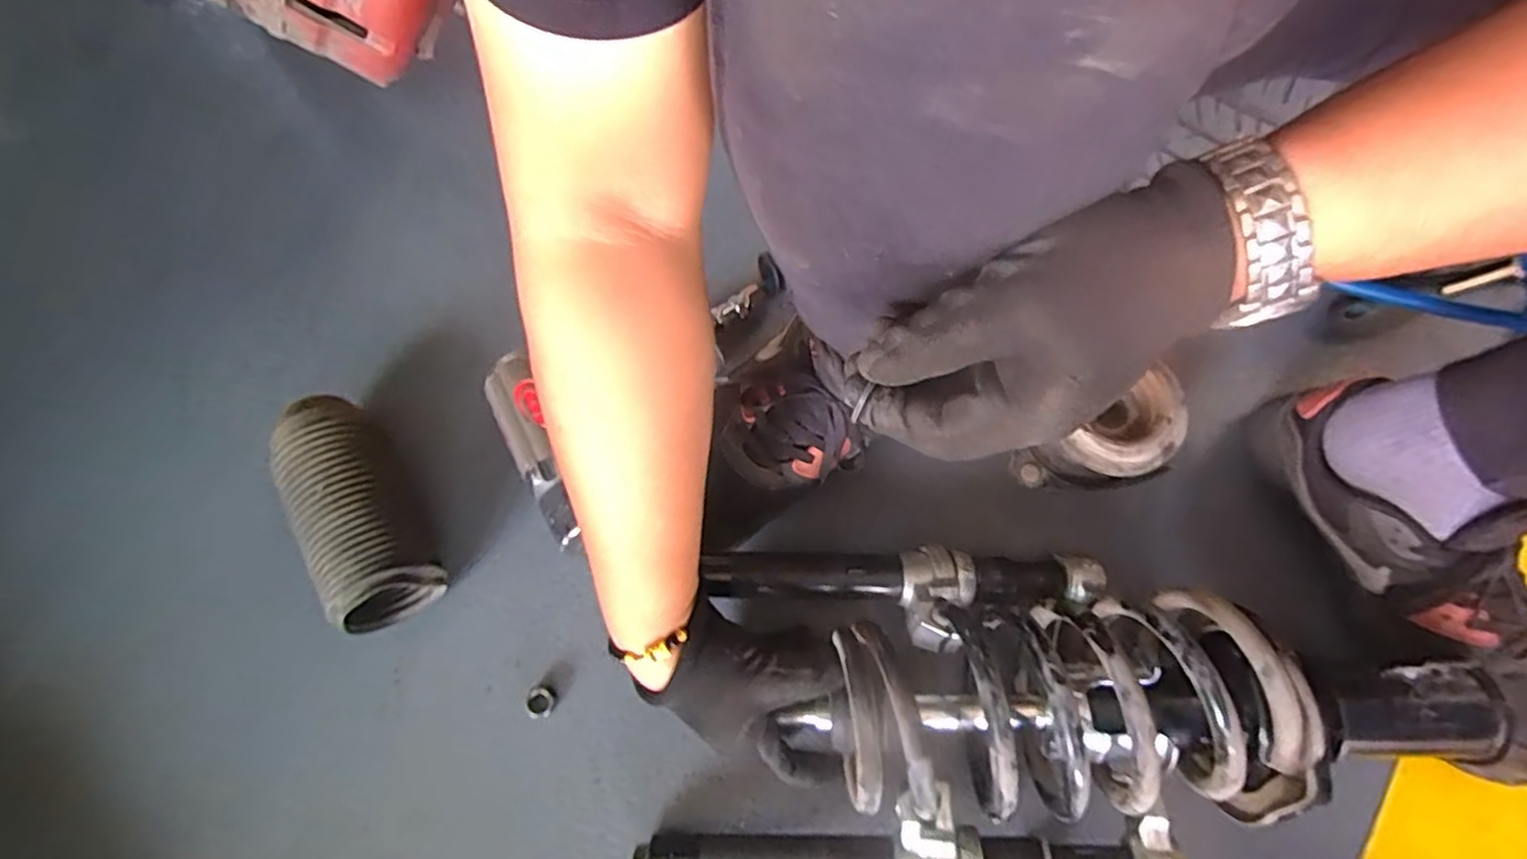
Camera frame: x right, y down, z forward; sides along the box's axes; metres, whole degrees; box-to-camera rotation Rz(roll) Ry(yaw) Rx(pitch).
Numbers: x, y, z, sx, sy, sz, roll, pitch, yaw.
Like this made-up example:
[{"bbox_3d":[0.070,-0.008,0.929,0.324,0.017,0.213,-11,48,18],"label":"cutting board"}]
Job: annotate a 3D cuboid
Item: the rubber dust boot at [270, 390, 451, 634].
[{"bbox_3d":[-0.289,0.051,0.484,0.071,0.063,0.173,-25,83,-9],"label":"rubber dust boot"}]

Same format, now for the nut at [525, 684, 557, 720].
[{"bbox_3d":[-0.157,0.190,0.479,0.022,0.012,0.021,-2,67,1],"label":"nut"}]

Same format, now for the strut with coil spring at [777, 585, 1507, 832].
[{"bbox_3d":[0.228,0.166,0.417,0.393,0.104,0.122,-2,67,1],"label":"strut with coil spring"}]

